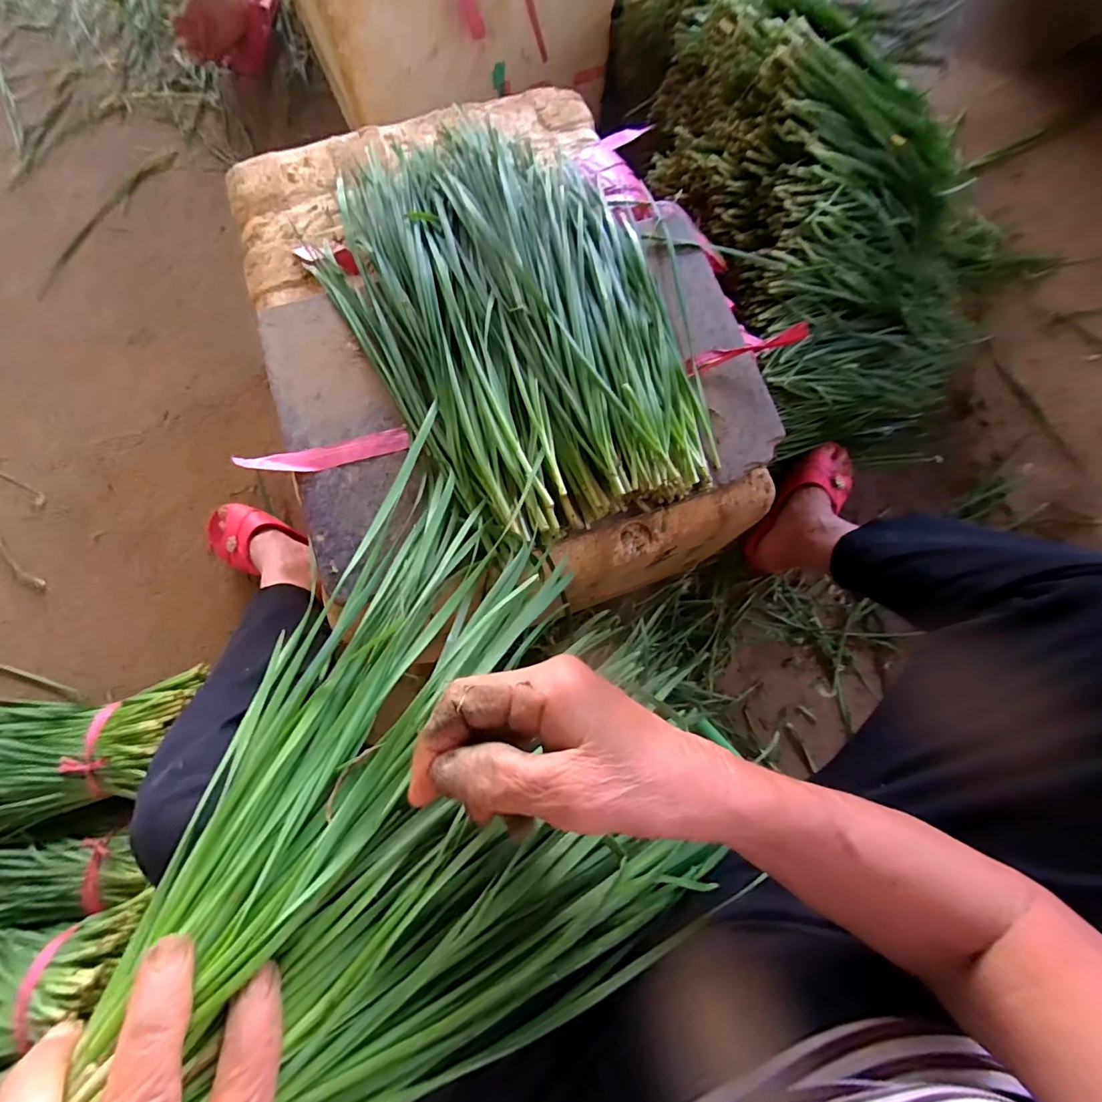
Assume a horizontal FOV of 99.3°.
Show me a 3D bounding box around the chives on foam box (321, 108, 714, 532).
[{"bbox_3d":[-0.026,-0.218,0.419,0.298,0.063,0.414,-22,79,-5],"label":"chives on foam box"}]

